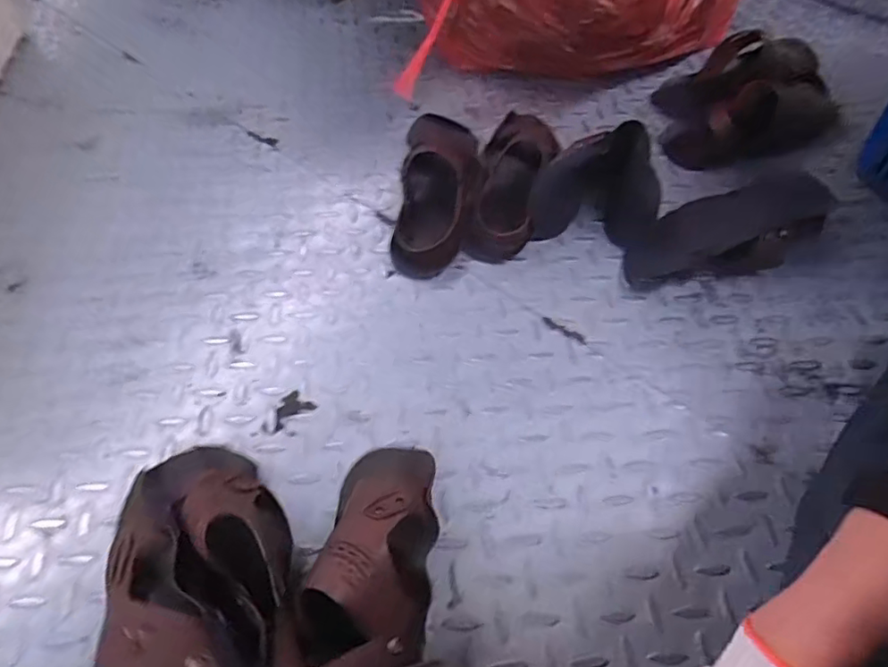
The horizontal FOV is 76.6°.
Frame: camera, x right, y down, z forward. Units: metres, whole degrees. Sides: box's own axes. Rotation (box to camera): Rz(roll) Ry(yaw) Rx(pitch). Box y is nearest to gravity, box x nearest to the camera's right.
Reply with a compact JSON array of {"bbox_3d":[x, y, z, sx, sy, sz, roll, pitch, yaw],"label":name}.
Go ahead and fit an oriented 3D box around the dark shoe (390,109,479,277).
[{"bbox_3d":[-0.008,-0.187,0.690,0.092,0.070,0.242,4,57,0],"label":"dark shoe"}]

